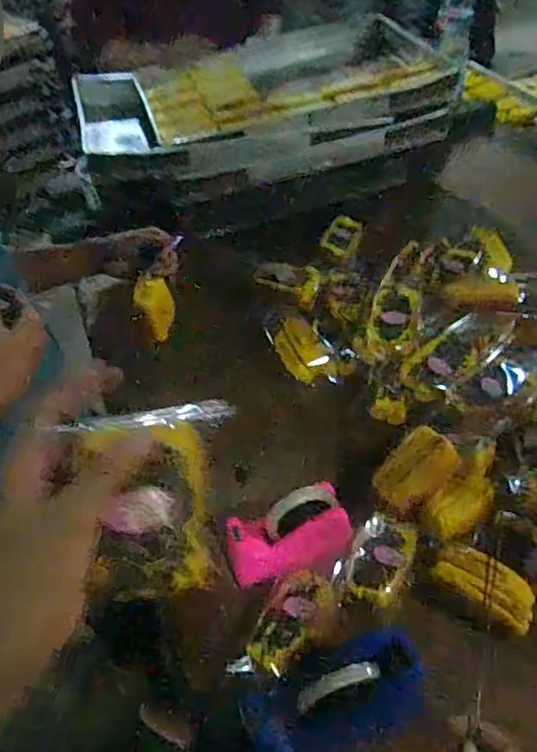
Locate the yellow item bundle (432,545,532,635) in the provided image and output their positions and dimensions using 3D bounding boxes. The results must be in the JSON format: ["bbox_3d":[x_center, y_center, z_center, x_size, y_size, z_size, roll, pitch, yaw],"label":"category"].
[{"bbox_3d":[0.249,0.237,0.663,0.116,0.037,0.059,33,58,31],"label":"yellow item bundle"}]

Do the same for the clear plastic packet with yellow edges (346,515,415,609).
[{"bbox_3d":[0.131,0.215,0.678,0.065,0.028,0.100,15,50,20],"label":"clear plastic packet with yellow edges"}]

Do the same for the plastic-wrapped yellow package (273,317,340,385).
[{"bbox_3d":[0.054,-0.040,0.913,0.078,0.029,0.125,-20,48,-13],"label":"plastic-wrapped yellow package"}]

